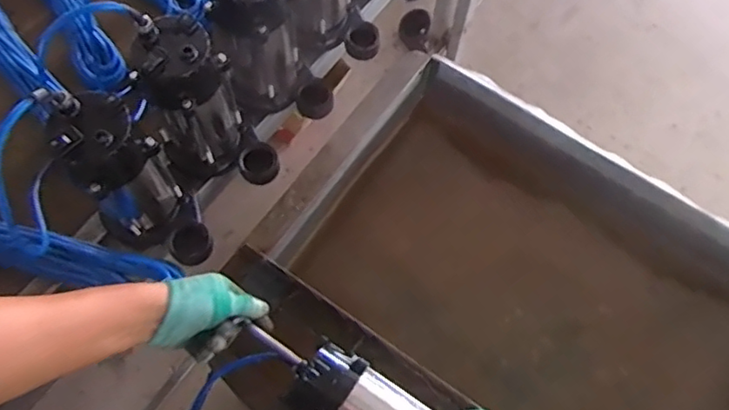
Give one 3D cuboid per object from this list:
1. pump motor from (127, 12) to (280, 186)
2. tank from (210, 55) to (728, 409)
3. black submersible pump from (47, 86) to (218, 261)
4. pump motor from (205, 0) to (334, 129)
[{"bbox_3d":[-0.203,-0.113,0.742,0.110,0.236,0.130,-35,72,-15],"label":"pump motor"},{"bbox_3d":[0.238,0.190,0.864,0.733,0.249,0.594,32,69,12],"label":"tank"},{"bbox_3d":[-0.264,-0.015,0.692,0.134,0.224,0.104,36,70,13],"label":"black submersible pump"},{"bbox_3d":[-0.125,-0.210,0.791,0.135,0.245,0.121,-14,66,-6],"label":"pump motor"}]

